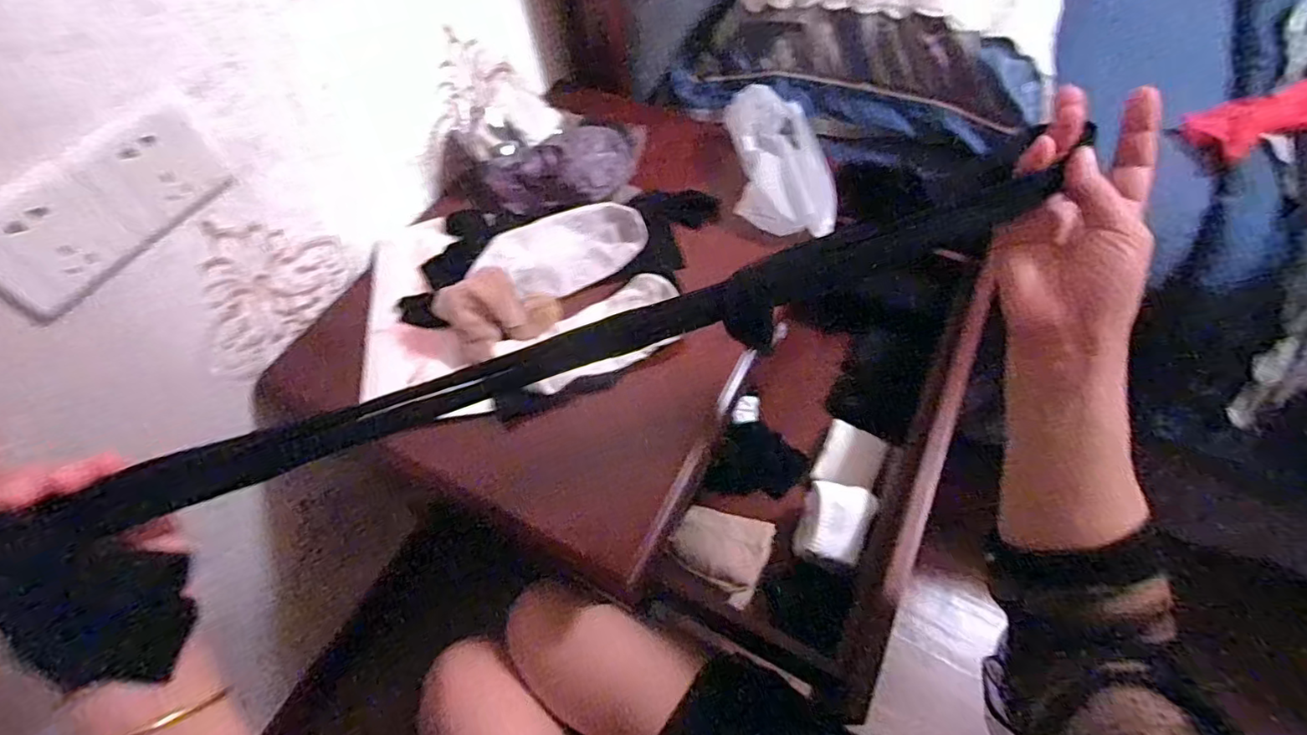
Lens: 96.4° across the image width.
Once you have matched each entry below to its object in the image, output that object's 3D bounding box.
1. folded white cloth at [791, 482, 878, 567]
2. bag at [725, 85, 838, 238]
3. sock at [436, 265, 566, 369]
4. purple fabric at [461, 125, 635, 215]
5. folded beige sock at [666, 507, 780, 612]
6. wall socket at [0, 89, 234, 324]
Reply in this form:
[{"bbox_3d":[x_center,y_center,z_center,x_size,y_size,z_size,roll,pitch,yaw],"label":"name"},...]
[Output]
[{"bbox_3d":[0.184,0.151,0.585,0.063,0.033,0.081,21,62,14],"label":"folded white cloth"},{"bbox_3d":[0.149,-0.254,0.688,0.114,0.058,0.221,-3,59,1],"label":"bag"},{"bbox_3d":[-0.153,-0.056,0.585,0.115,0.067,0.063,-34,64,-17],"label":"sock"},{"bbox_3d":[-0.109,-0.239,0.675,0.179,0.072,0.102,-14,60,-6],"label":"purple fabric"},{"bbox_3d":[0.069,0.184,0.602,0.095,0.026,0.082,26,64,17],"label":"folded beige sock"},{"bbox_3d":[-0.407,-0.122,0.436,0.007,0.084,0.178,25,63,16],"label":"wall socket"}]

